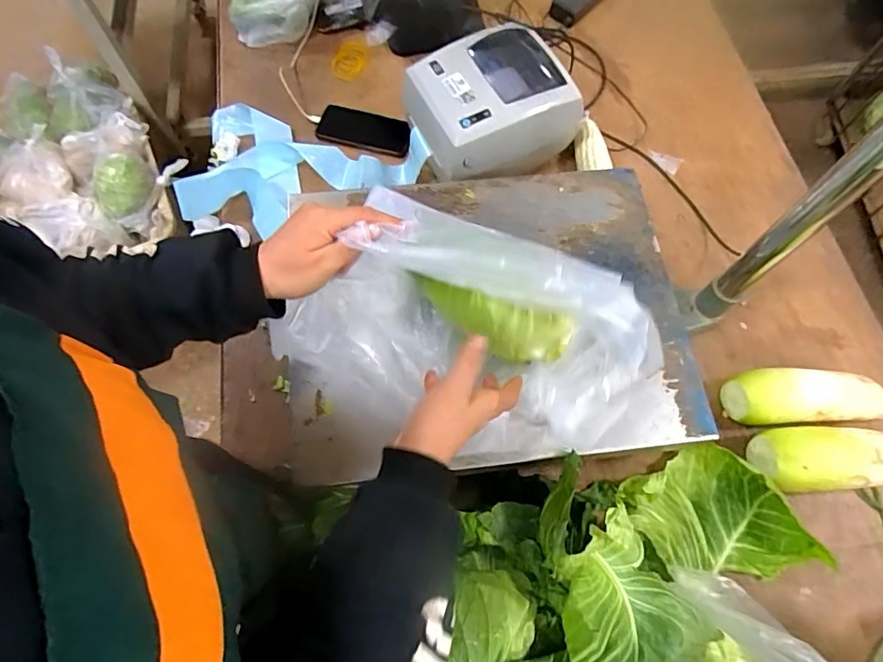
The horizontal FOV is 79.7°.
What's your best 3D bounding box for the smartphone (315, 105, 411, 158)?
[{"bbox_3d":[-0.133,-0.352,0.931,0.167,0.011,0.083,14,68,5],"label":"smartphone"}]

